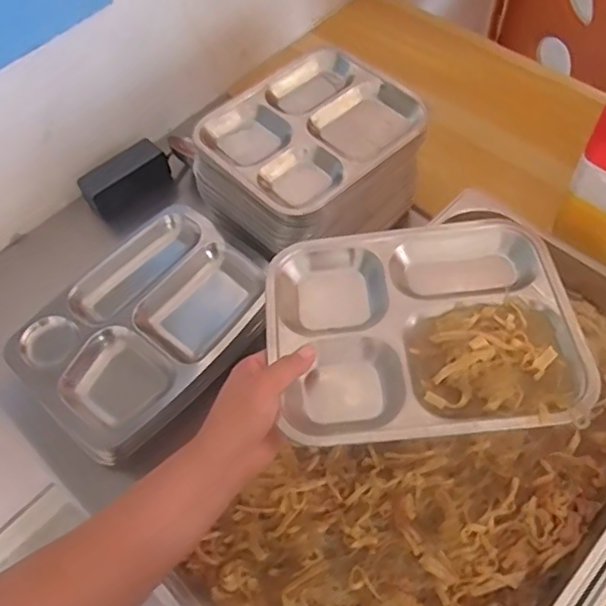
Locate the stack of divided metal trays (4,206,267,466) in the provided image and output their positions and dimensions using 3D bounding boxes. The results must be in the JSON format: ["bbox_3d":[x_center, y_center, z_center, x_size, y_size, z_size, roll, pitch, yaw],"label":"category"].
[{"bbox_3d":[-0.179,0.028,0.705,0.212,0.071,0.287,37,68,23],"label":"stack of divided metal trays"}]

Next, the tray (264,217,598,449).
[{"bbox_3d":[0.096,0.016,0.501,0.243,0.038,0.205,-5,59,0],"label":"tray"}]

